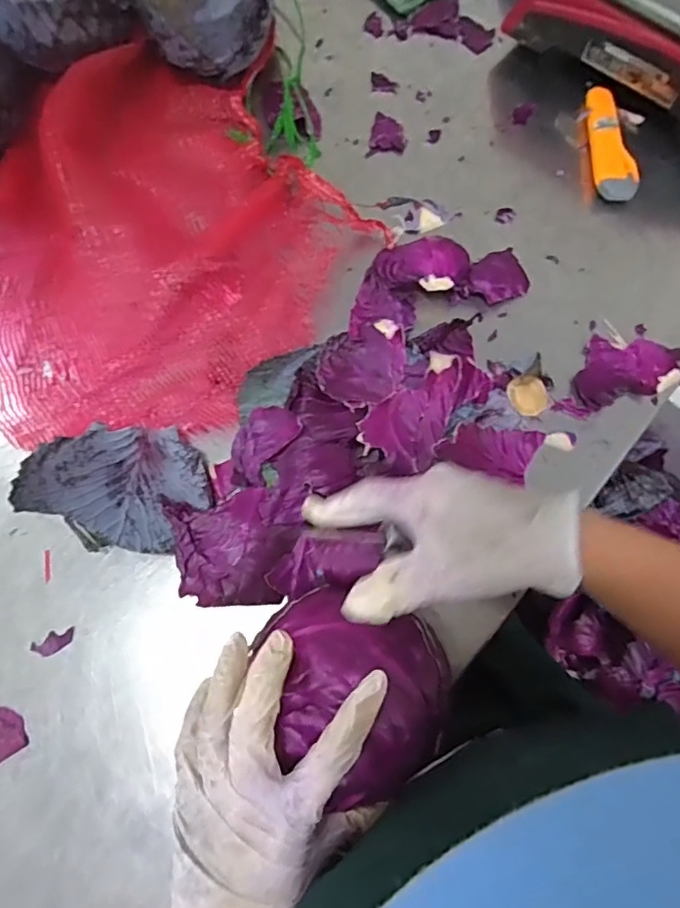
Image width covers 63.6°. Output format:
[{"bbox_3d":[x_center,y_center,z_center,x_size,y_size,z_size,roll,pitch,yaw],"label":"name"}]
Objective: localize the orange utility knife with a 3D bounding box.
[{"bbox_3d":[0.270,-0.314,0.555,0.032,0.028,0.129,-4,73,-1],"label":"orange utility knife"}]

